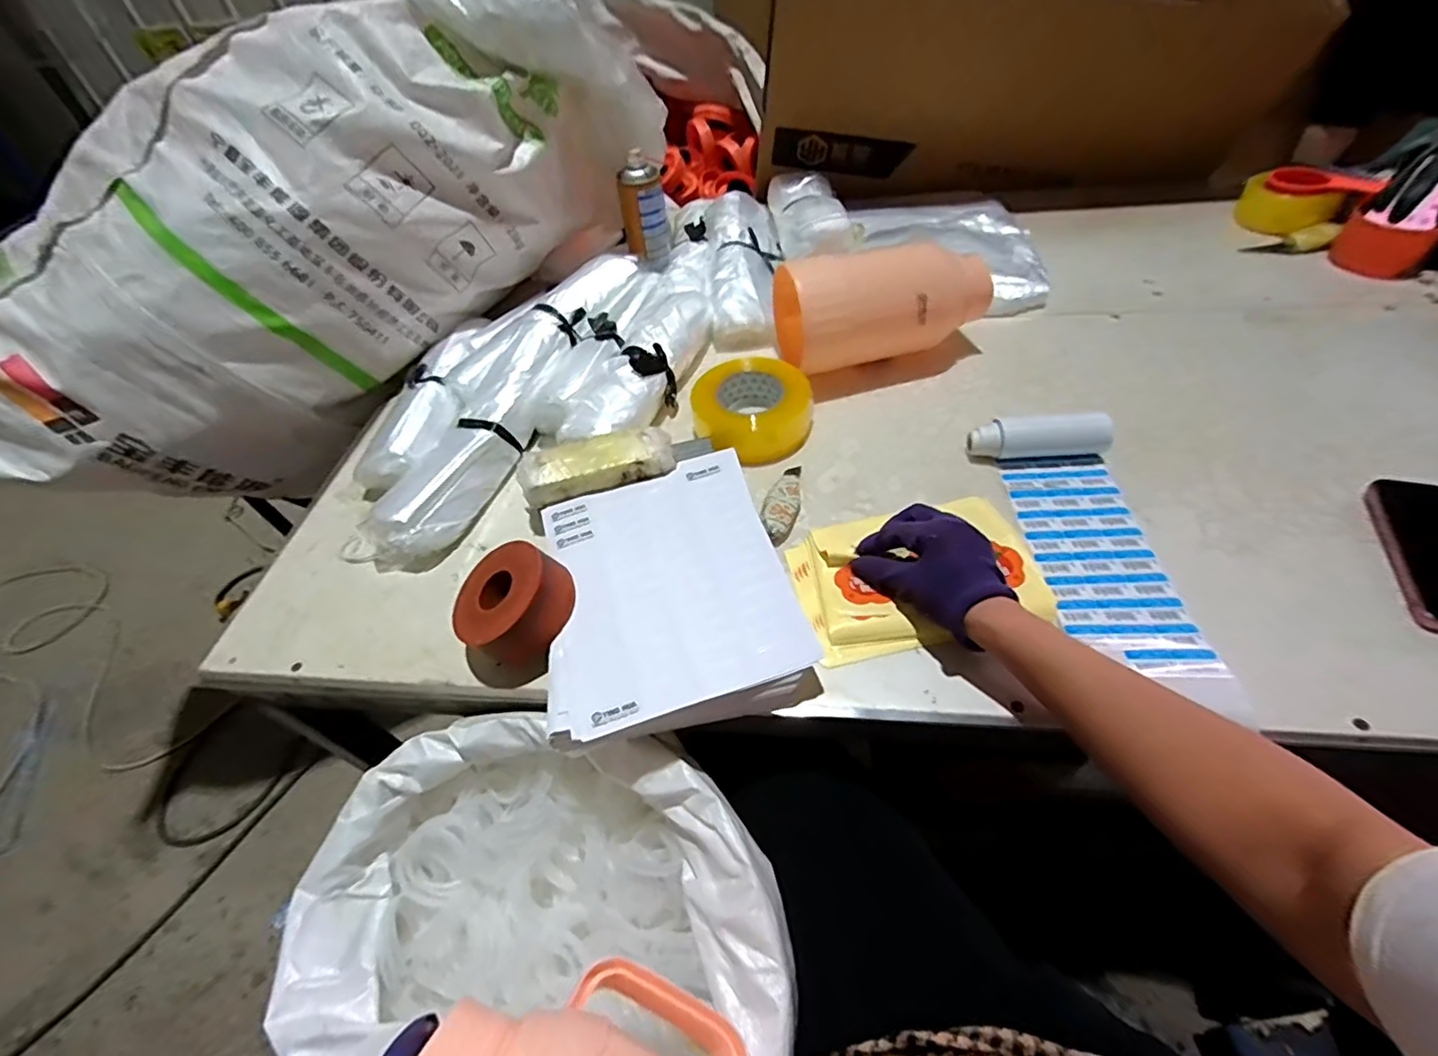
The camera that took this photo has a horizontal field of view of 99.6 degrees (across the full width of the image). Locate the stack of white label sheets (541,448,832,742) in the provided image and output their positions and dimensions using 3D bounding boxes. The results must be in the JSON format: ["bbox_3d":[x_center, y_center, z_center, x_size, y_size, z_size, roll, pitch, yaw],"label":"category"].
[{"bbox_3d":[-0.049,0.052,0.564,0.214,0.027,0.269,-13,49,-5],"label":"stack of white label sheets"}]

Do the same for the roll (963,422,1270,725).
[{"bbox_3d":[0.353,0.006,0.565,0.131,0.046,0.305,-9,49,-1],"label":"roll"}]

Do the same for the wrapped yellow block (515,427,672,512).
[{"bbox_3d":[-0.129,-0.070,0.643,0.158,0.032,0.060,-14,49,-6],"label":"wrapped yellow block"}]

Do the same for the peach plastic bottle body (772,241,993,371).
[{"bbox_3d":[0.198,-0.284,0.755,0.258,0.138,0.117,-8,49,-1],"label":"peach plastic bottle body"}]

